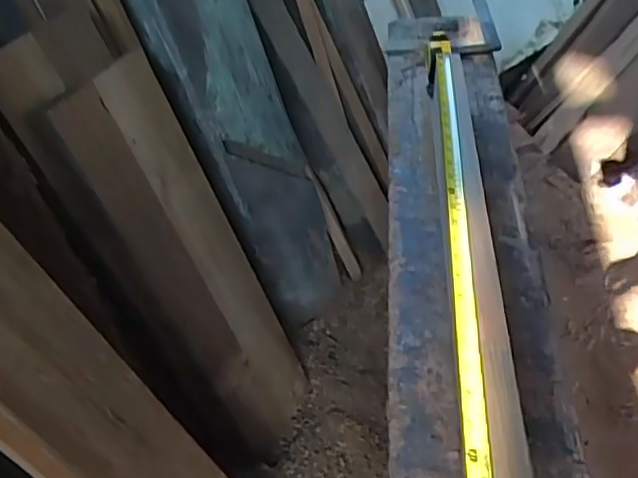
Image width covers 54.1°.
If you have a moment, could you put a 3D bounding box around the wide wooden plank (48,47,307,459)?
[{"bbox_3d":[-0.173,0.066,0.996,0.027,0.708,0.168,7,43,37],"label":"wide wooden plank"}]

